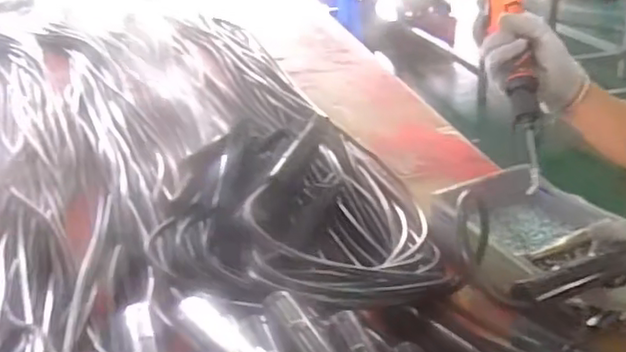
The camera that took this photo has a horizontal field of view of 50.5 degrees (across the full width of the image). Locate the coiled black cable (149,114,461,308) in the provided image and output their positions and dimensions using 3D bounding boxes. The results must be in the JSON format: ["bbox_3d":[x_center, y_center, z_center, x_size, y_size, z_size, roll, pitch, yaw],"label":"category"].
[{"bbox_3d":[-0.026,0.028,0.843,0.323,0.105,0.415,-4,27,-4],"label":"coiled black cable"}]

